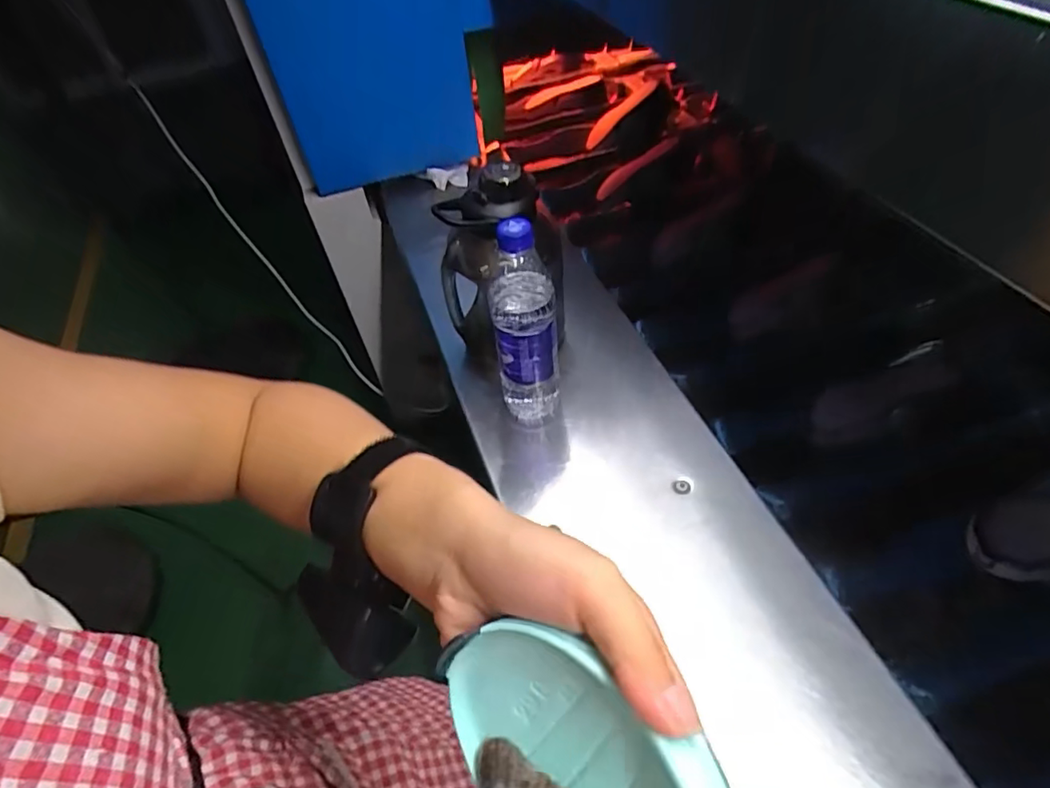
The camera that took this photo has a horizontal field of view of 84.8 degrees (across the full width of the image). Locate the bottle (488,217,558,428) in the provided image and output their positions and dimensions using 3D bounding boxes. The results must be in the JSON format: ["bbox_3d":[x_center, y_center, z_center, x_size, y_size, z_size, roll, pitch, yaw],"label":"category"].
[{"bbox_3d":[-0.001,-0.065,0.577,0.062,0.233,0.058,-8,49,-1],"label":"bottle"}]

